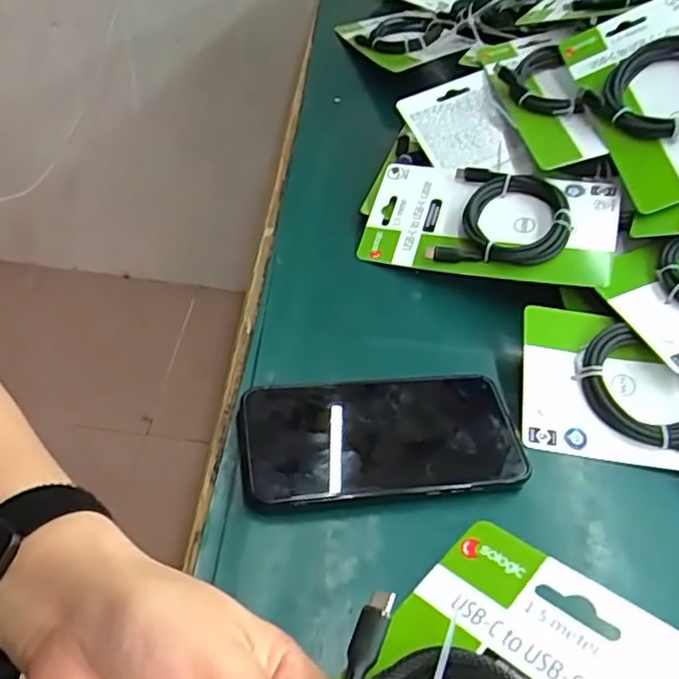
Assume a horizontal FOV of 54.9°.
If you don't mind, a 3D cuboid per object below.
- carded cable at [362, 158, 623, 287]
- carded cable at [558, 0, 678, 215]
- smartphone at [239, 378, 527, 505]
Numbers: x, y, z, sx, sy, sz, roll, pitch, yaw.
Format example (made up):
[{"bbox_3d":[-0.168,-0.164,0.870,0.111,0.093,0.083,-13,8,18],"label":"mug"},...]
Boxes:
[{"bbox_3d":[0.111,-0.089,0.488,0.178,0.019,0.095,8,61,17],"label":"carded cable"},{"bbox_3d":[0.241,-0.186,0.486,0.108,0.024,0.188,-16,60,21],"label":"carded cable"},{"bbox_3d":[0.026,0.052,0.372,0.156,0.017,0.079,-3,47,-10],"label":"smartphone"}]

